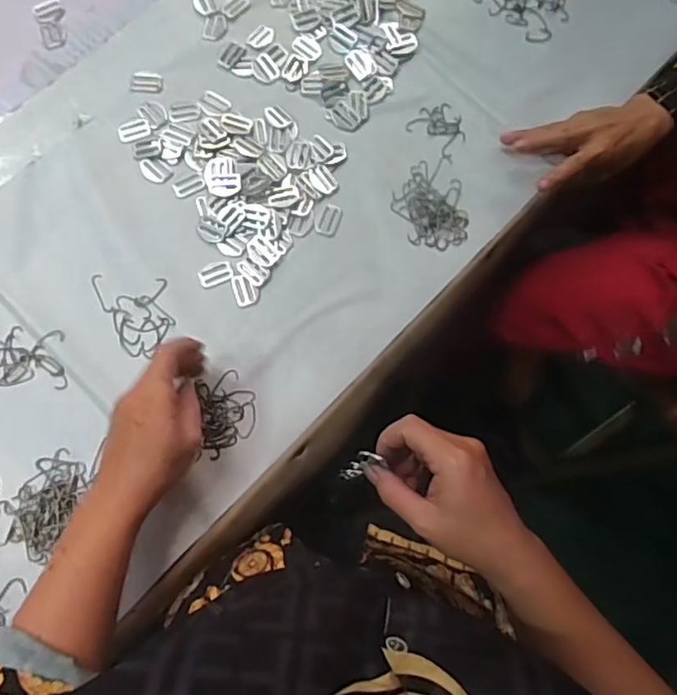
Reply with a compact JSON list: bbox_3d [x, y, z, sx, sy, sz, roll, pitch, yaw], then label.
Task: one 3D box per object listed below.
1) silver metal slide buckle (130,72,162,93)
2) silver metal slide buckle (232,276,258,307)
[{"bbox_3d":[-0.199,-0.276,0.586,0.032,0.004,0.024,2,76,-1],"label":"silver metal slide buckle"},{"bbox_3d":[-0.090,-0.055,0.537,0.020,0.004,0.029,-18,77,-6],"label":"silver metal slide buckle"}]

